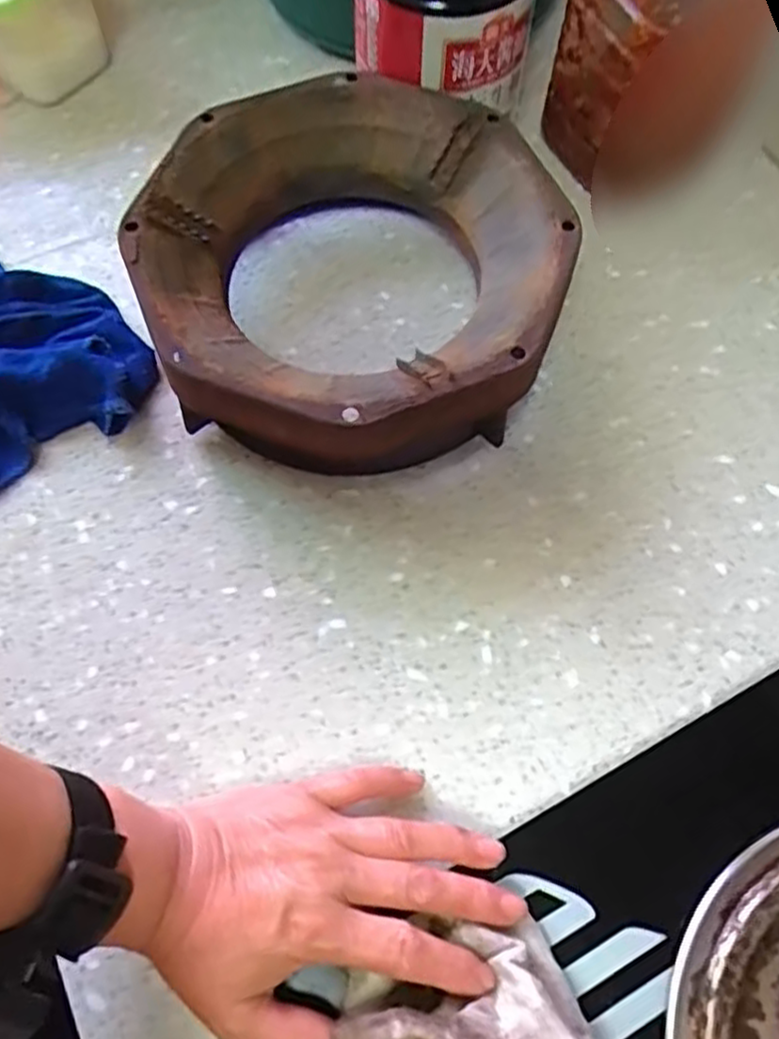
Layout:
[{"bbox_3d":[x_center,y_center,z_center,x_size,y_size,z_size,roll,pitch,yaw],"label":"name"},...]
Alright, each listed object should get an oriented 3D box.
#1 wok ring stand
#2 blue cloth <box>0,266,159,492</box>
[{"bbox_3d":[-0.020,-0.139,0.431,0.230,0.086,0.219,1,67,-1],"label":"wok ring stand"},{"bbox_3d":[-0.236,-0.095,0.433,0.154,0.034,0.152,-34,72,-14],"label":"blue cloth"}]

